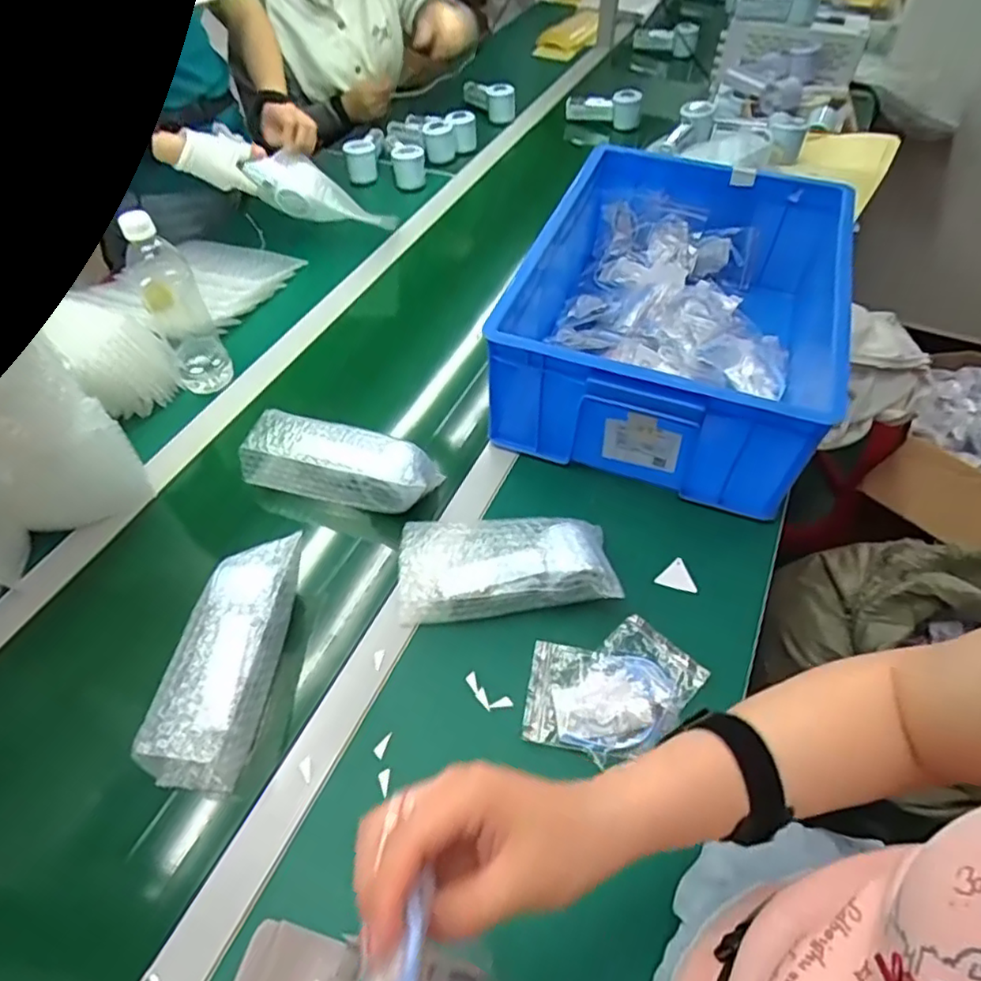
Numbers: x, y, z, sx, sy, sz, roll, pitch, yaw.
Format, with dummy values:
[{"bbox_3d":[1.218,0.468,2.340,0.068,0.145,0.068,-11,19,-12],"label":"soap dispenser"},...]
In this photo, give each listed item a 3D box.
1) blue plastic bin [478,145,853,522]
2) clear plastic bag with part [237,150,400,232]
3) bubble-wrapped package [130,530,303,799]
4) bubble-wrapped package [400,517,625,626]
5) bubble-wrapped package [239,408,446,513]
[{"bbox_3d":[0.225,-0.224,0.776,0.367,0.172,0.458,15,53,11],"label":"blue plastic bin"},{"bbox_3d":[-0.258,-0.442,0.955,0.229,0.070,0.083,16,50,-18],"label":"clear plastic bag with part"},{"bbox_3d":[-0.227,0.140,0.546,0.073,0.065,0.211,5,52,3],"label":"bubble-wrapped package"},{"bbox_3d":[0.012,0.070,0.608,0.200,0.059,0.093,-2,52,-2],"label":"bubble-wrapped package"},{"bbox_3d":[-0.164,-0.030,0.687,0.205,0.060,0.067,11,53,8],"label":"bubble-wrapped package"}]

